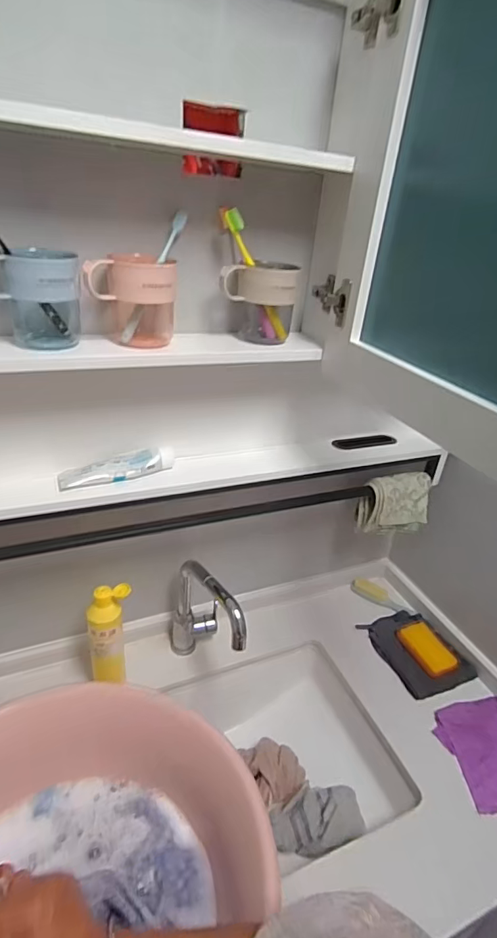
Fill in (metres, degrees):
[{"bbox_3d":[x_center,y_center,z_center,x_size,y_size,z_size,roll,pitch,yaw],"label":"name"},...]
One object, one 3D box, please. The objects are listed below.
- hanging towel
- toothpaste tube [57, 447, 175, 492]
[{"bbox_3d":[0.285,0.072,0.915,0.136,0.108,0.059,-1,30,-12],"label":"hanging towel"},{"bbox_3d":[-0.188,-0.003,0.692,0.168,0.032,0.038,-12,34,-29],"label":"toothpaste tube"}]

